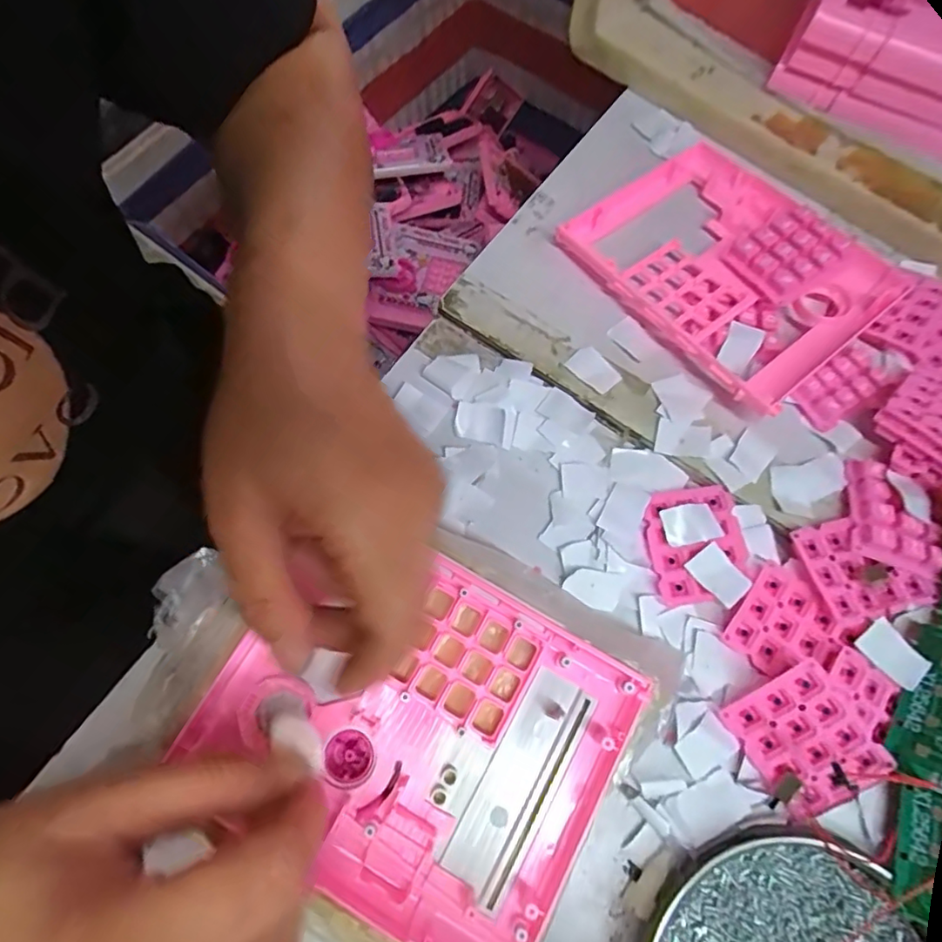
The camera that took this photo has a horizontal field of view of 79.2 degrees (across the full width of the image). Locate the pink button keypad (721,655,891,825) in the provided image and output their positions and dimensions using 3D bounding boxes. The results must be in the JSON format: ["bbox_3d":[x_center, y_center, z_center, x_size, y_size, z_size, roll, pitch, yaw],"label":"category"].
[{"bbox_3d":[0.153,0.123,0.261,0.051,0.004,0.055,-36,79,9],"label":"pink button keypad"}]

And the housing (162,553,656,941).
[{"bbox_3d":[-0.022,0.108,0.243,0.162,0.027,0.132,28,73,11],"label":"housing"}]

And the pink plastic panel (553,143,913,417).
[{"bbox_3d":[0.150,-0.123,0.340,0.129,0.027,0.161,-39,73,-12],"label":"pink plastic panel"}]

